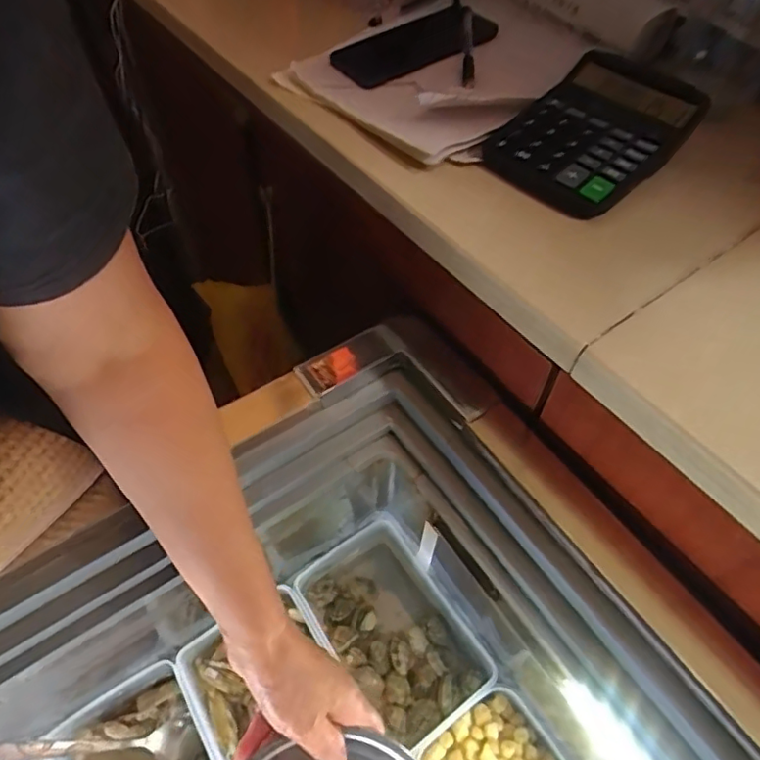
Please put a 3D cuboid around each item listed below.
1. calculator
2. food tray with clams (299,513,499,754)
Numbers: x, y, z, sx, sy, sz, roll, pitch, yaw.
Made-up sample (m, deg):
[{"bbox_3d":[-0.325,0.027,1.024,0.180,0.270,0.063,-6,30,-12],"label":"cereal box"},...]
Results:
[{"bbox_3d":[0.173,-0.206,0.466,0.162,0.022,0.132,-45,63,-9],"label":"calculator"},{"bbox_3d":[0.011,0.251,0.562,0.113,0.067,0.188,-28,57,-23],"label":"food tray with clams"}]

